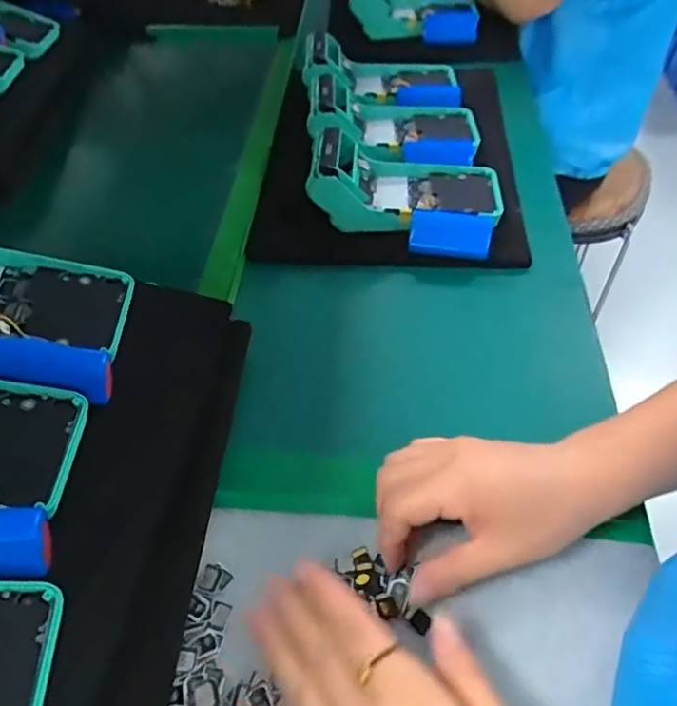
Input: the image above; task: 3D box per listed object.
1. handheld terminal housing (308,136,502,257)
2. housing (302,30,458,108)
[{"bbox_3d":[0.060,-0.146,0.495,0.162,0.066,0.106,6,50,9],"label":"handheld terminal housing"},{"bbox_3d":[0.048,-0.313,0.630,0.168,0.062,0.115,-3,47,2],"label":"housing"}]

